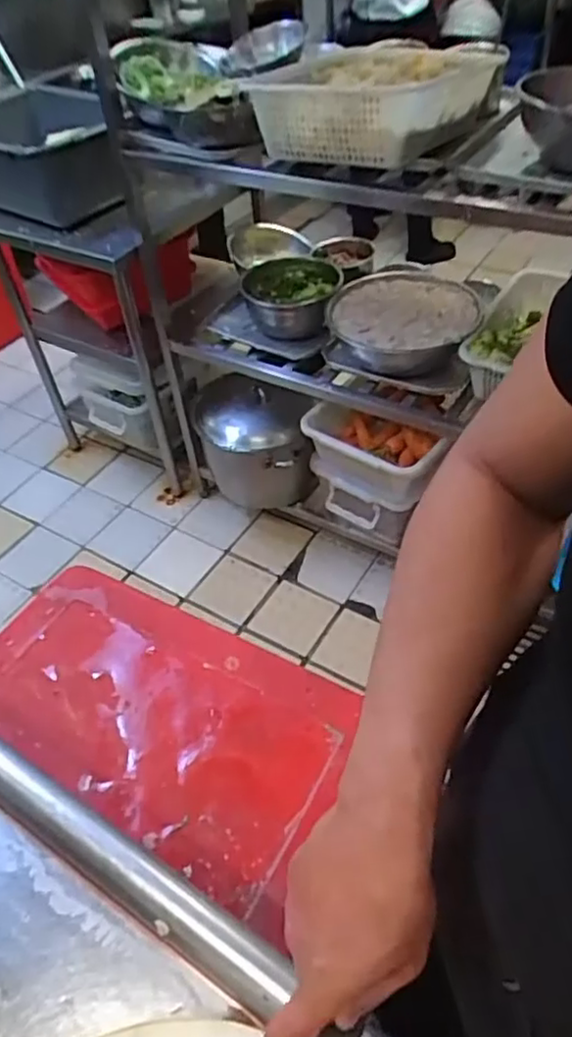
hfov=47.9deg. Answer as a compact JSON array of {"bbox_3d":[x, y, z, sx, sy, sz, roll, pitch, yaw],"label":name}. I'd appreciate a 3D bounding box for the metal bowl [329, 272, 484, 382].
[{"bbox_3d":[0.281,-0.462,1.542,0.334,0.134,0.334,-3,46,3],"label":"metal bowl"}]

